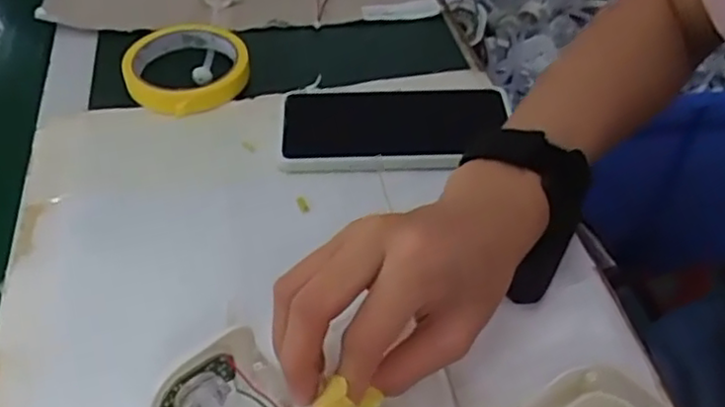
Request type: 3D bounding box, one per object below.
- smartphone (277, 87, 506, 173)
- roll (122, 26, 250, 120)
[{"bbox_3d":[0.025,-0.055,0.478,0.159,0.008,0.084,-3,48,0],"label":"smartphone"},{"bbox_3d":[-0.133,-0.103,0.522,0.089,0.025,0.086,-1,48,2],"label":"roll"}]

